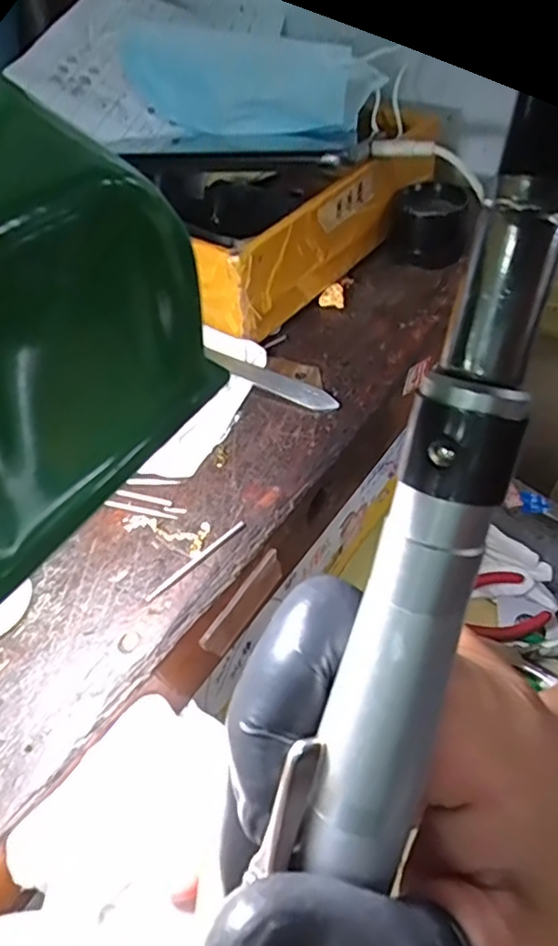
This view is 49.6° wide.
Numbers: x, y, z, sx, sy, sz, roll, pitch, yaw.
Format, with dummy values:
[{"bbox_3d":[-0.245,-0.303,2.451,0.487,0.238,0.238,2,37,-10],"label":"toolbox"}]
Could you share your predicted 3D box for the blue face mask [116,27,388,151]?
[{"bbox_3d":[-0.024,-0.209,0.338,0.170,0.064,0.022,21,54,24],"label":"blue face mask"}]

